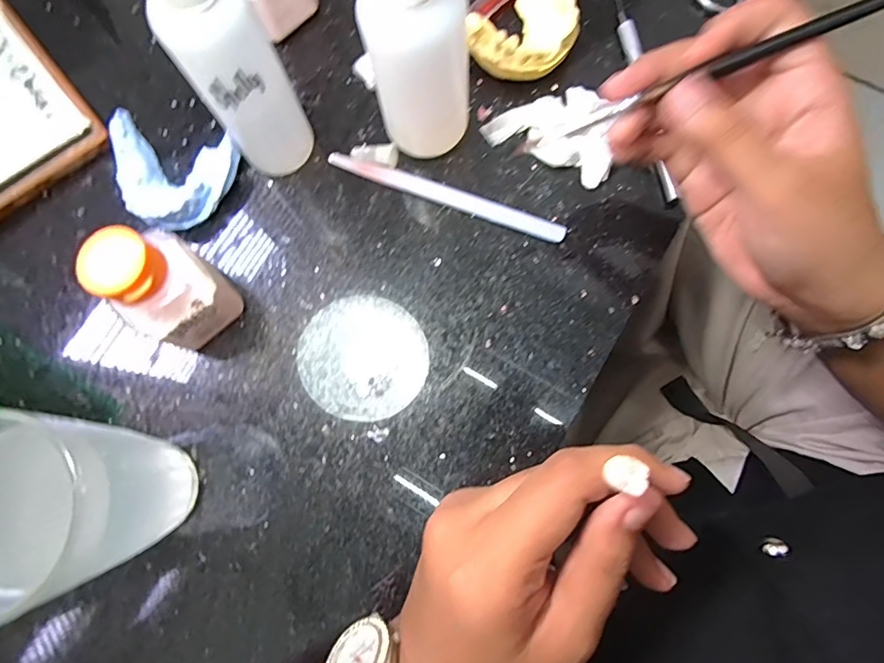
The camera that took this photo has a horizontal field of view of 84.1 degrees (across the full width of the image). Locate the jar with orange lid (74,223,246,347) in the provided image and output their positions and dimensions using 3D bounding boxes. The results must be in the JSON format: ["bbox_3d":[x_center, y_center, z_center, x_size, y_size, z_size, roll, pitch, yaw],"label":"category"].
[{"bbox_3d":[-0.131,-0.022,0.231,0.042,0.075,0.042,35,82,7],"label":"jar with orange lid"}]

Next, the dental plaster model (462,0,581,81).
[{"bbox_3d":[0.050,-0.171,0.279,0.065,0.026,0.048,-38,79,-6],"label":"dental plaster model"}]

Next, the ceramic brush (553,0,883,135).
[{"bbox_3d":[0.124,-0.107,0.181,0.165,0.010,0.010,-18,79,17],"label":"ceramic brush"}]

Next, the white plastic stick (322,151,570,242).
[{"bbox_3d":[0.001,-0.076,0.273,0.138,0.005,0.010,21,81,5],"label":"white plastic stick"}]

